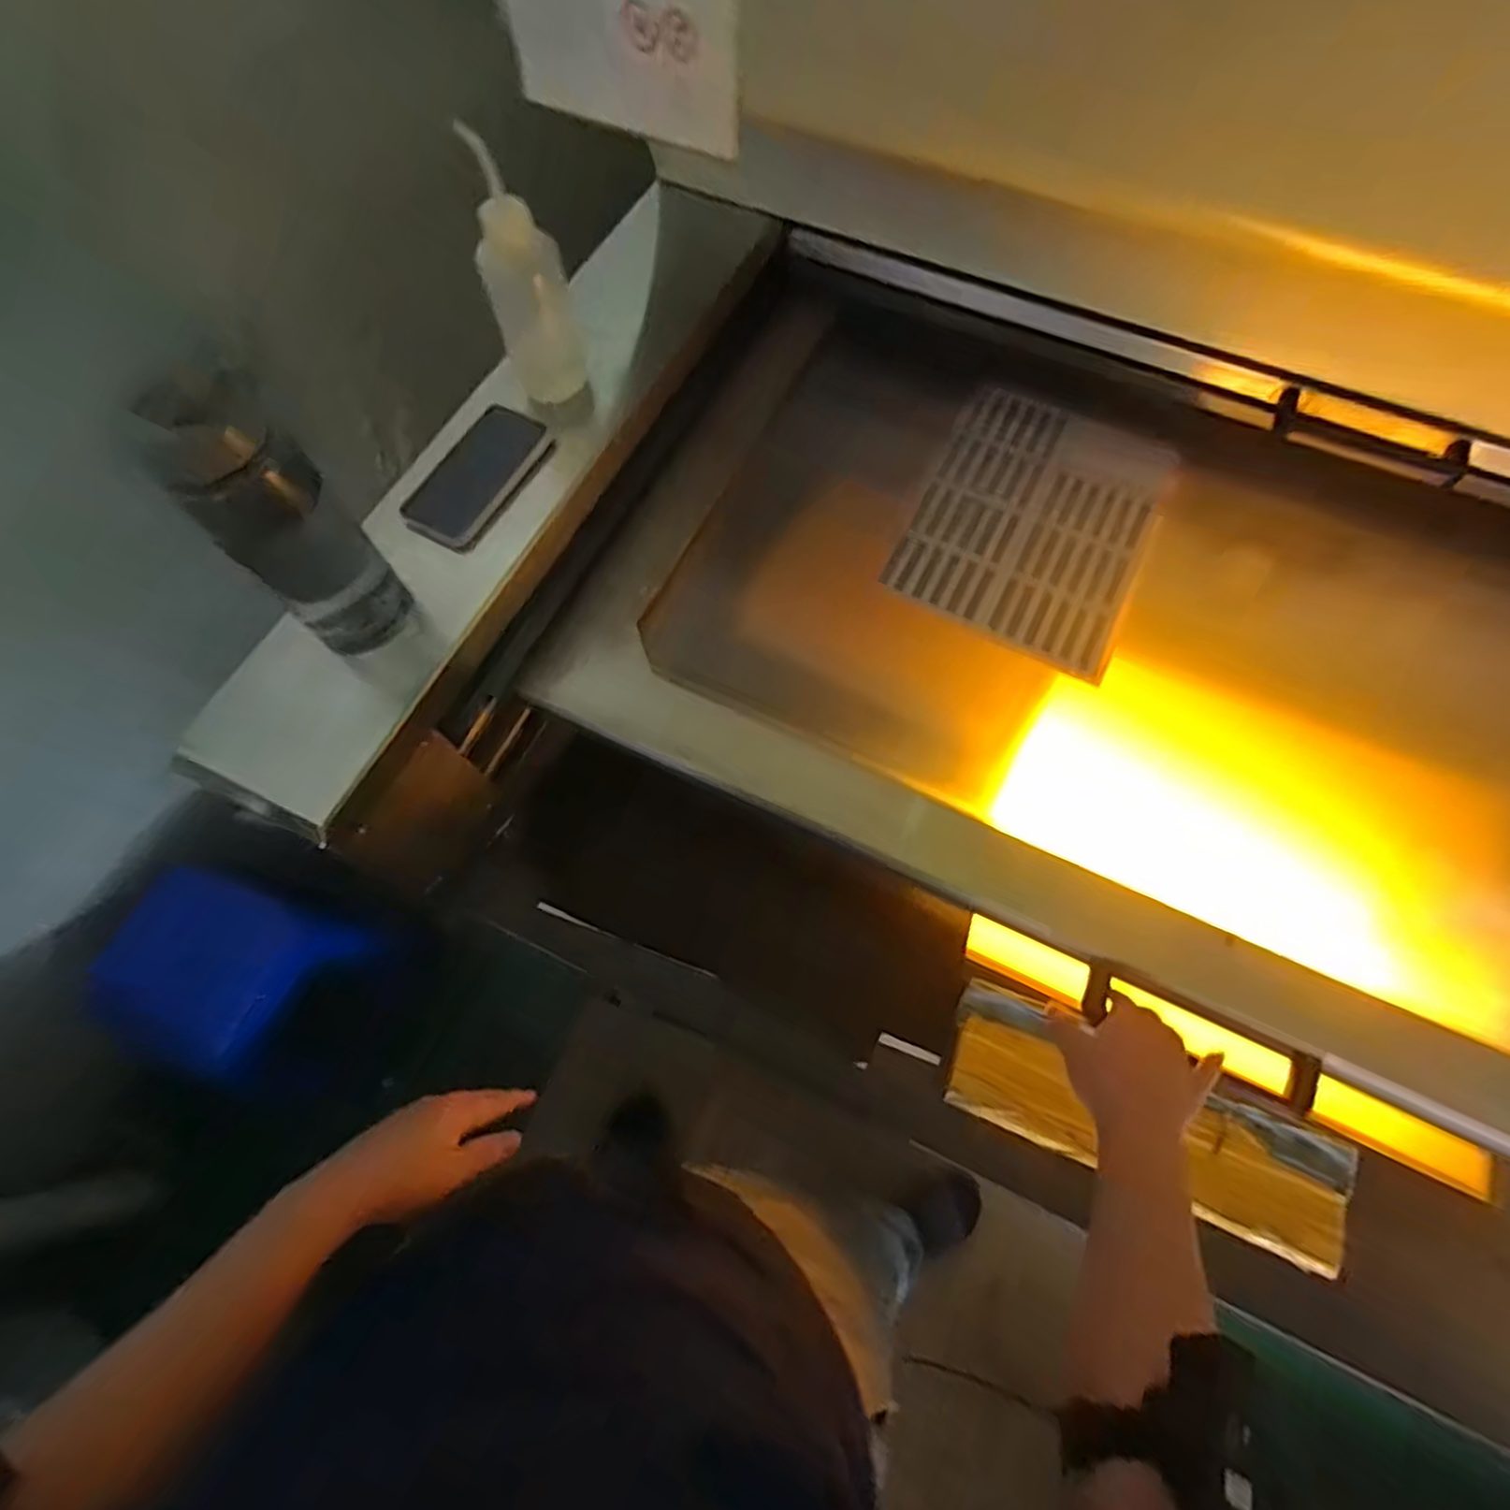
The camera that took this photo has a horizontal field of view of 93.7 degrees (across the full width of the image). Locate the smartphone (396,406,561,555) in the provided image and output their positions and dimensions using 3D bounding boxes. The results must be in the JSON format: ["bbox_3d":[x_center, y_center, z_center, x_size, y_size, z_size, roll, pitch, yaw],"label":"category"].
[{"bbox_3d":[-0.278,-0.283,0.712,0.088,0.011,0.167,27,71,10],"label":"smartphone"}]

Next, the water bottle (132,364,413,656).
[{"bbox_3d":[-0.360,-0.176,0.549,0.088,0.237,0.064,-43,74,-15],"label":"water bottle"}]

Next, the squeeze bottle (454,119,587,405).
[{"bbox_3d":[-0.216,-0.442,0.674,0.076,0.191,0.079,-20,70,-8],"label":"squeeze bottle"}]

